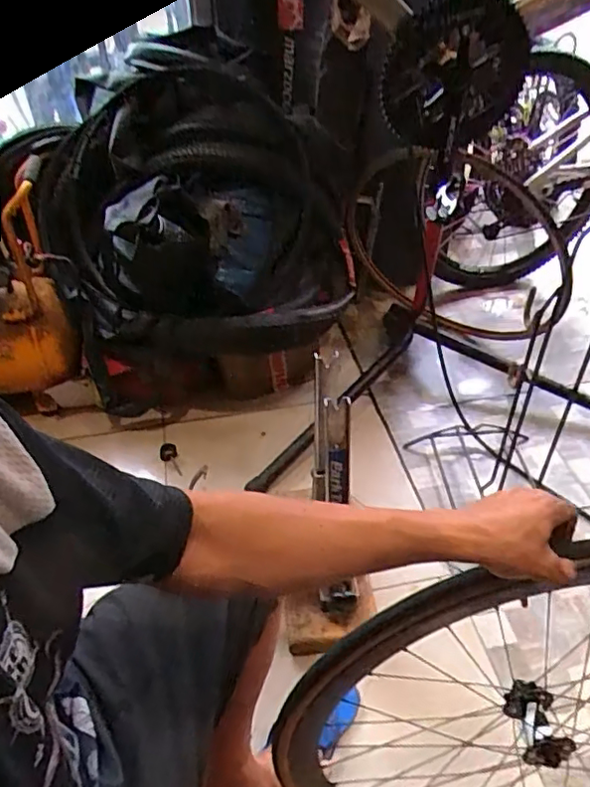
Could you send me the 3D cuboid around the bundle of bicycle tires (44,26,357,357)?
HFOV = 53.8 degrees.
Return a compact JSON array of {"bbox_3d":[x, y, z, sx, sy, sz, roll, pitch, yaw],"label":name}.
[{"bbox_3d":[-0.246,-0.456,1.467,0.764,0.563,0.462,7,44,8],"label":"bundle of bicycle tires"}]

